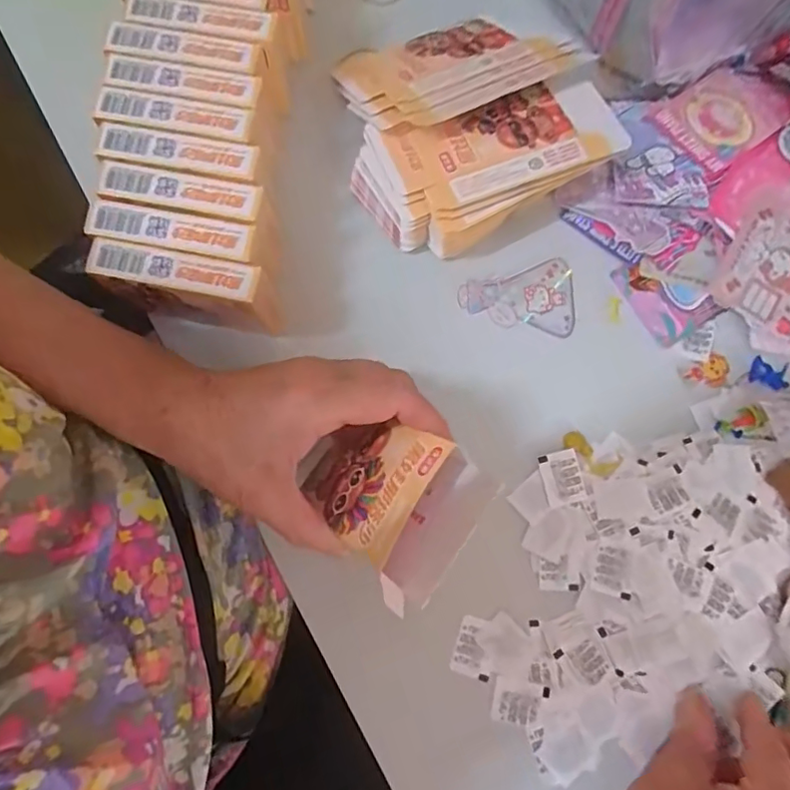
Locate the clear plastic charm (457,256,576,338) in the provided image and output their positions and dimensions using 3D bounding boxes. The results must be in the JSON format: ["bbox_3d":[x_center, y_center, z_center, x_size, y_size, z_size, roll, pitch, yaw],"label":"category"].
[{"bbox_3d":[0.083,-0.058,0.361,0.073,0.008,0.050,-15,78,-2],"label":"clear plastic charm"}]

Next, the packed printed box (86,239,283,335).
[{"bbox_3d":[-0.113,-0.059,0.321,0.094,0.061,0.021,9,78,3],"label":"packed printed box"}]

